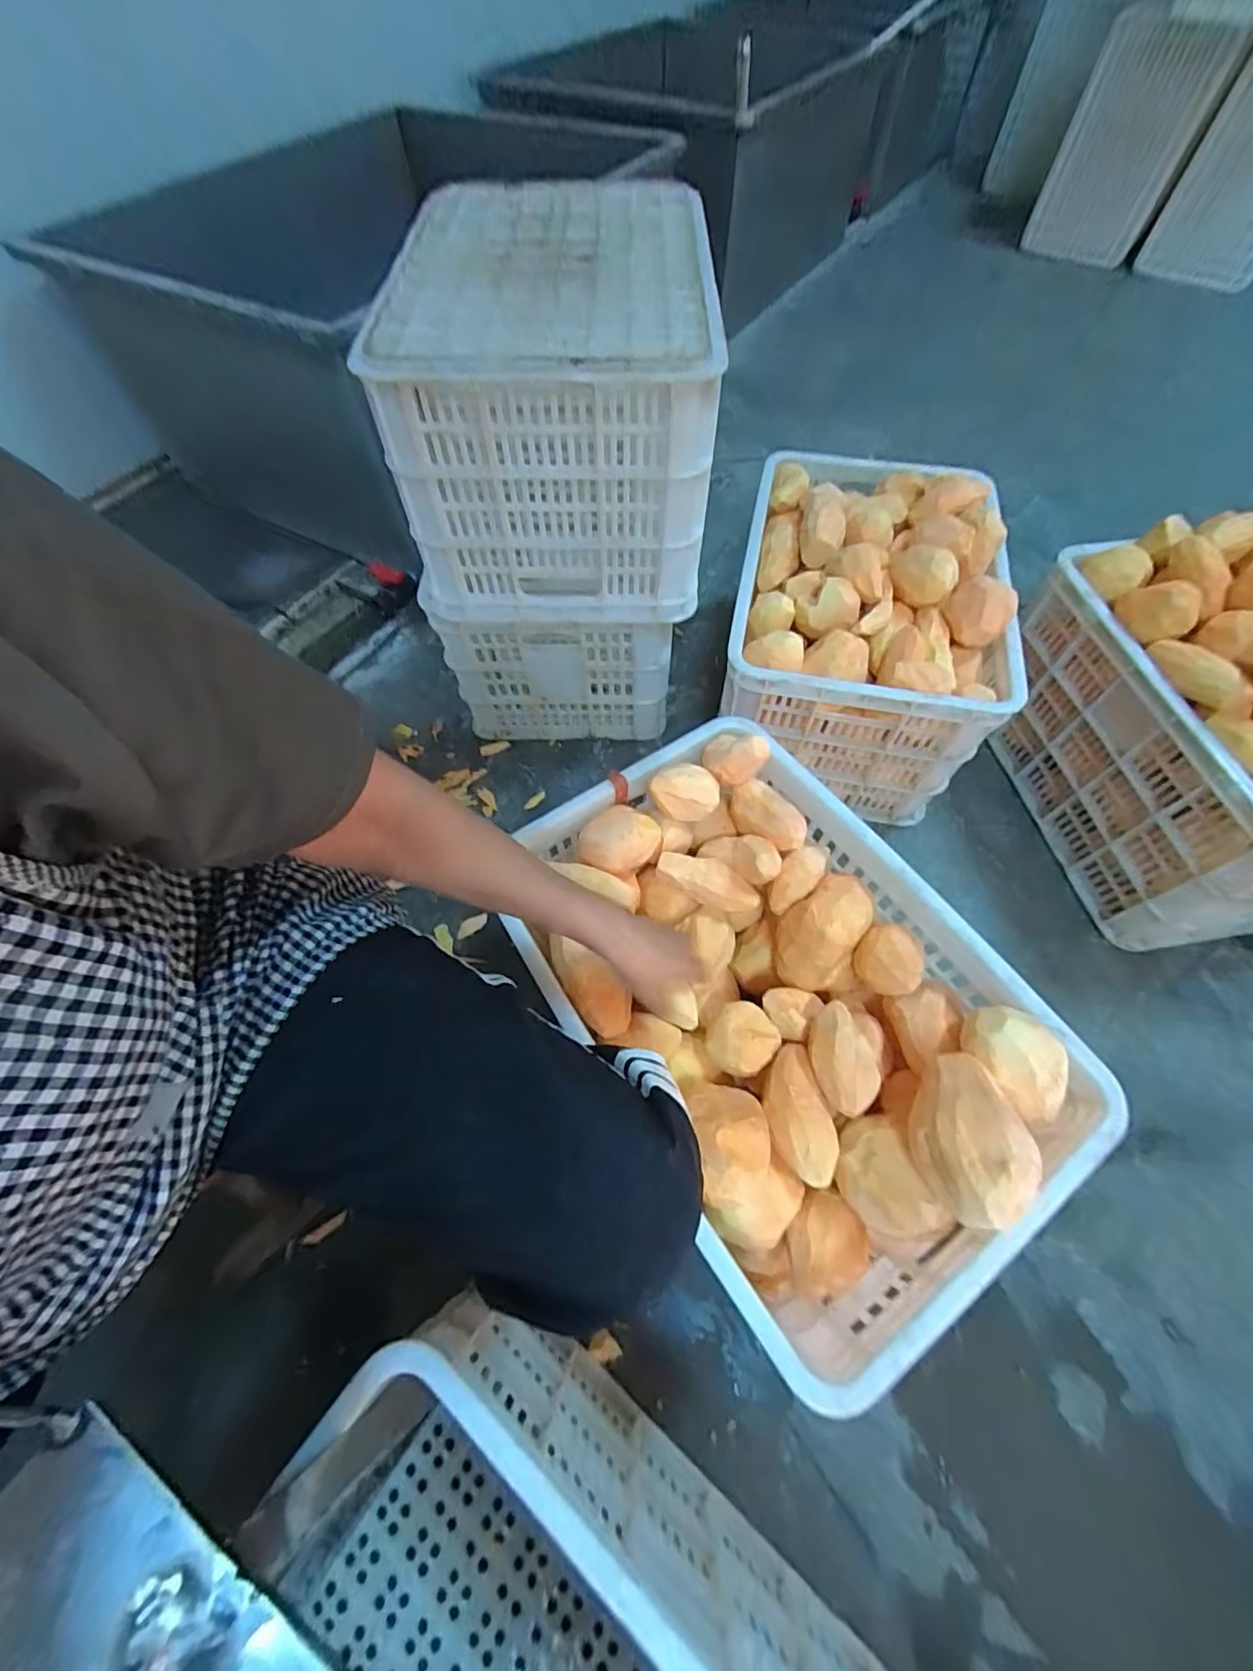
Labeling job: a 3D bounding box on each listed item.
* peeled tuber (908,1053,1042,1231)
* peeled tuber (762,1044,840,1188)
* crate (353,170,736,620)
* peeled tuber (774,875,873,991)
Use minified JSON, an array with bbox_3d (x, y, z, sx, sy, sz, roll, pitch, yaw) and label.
[{"bbox_3d":[0.271,0.240,0.443,0.071,0.058,0.122,-5,62,-2],"label":"peeled tuber"},{"bbox_3d":[0.159,0.261,0.526,0.058,0.042,0.118,-7,62,-2],"label":"peeled tuber"},{"bbox_3d":[-0.078,-0.559,0.731,0.351,0.272,0.478,1,62,2],"label":"crate"},{"bbox_3d":[0.211,0.101,0.597,0.114,0.072,0.077,-41,68,-19],"label":"peeled tuber"}]

